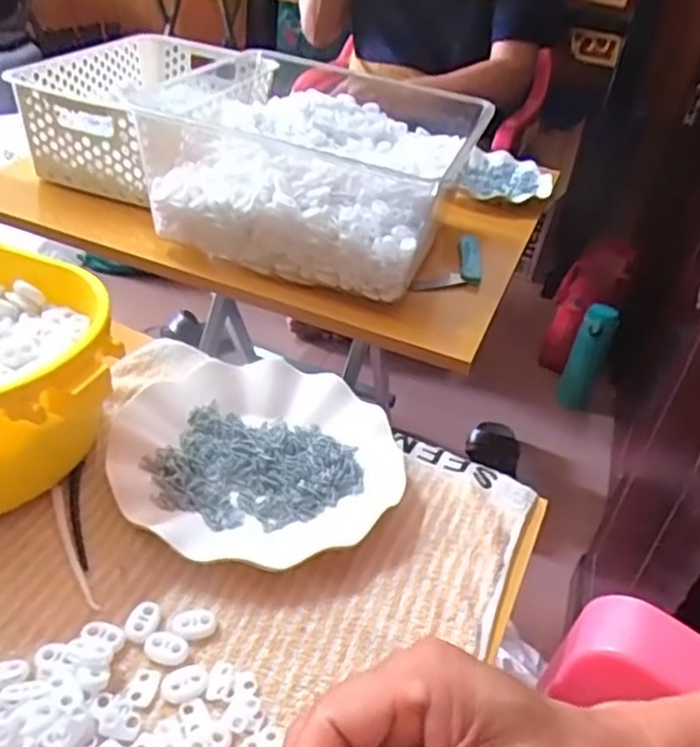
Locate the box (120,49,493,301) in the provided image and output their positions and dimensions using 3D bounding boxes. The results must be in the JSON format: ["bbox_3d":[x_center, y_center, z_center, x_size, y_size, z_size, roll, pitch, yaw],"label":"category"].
[{"bbox_3d":[-0.032,-0.221,0.788,0.303,0.132,0.345,18,36,12],"label":"box"}]

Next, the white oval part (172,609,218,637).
[{"bbox_3d":[-0.082,0.132,0.370,0.023,0.005,0.016,-3,37,-17],"label":"white oval part"}]

